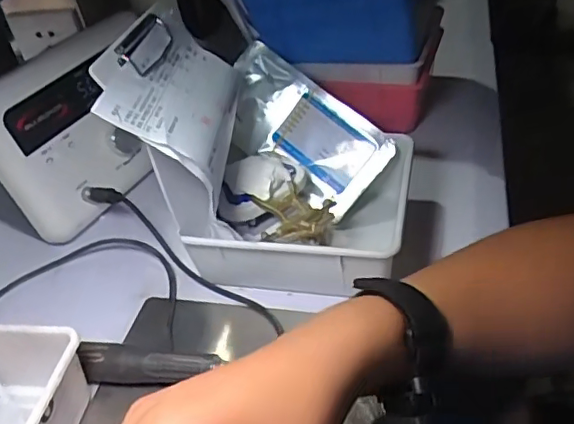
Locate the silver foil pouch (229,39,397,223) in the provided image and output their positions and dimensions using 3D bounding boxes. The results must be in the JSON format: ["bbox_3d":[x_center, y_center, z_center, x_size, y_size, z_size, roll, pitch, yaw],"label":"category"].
[{"bbox_3d":[0.012,-0.077,0.539,0.166,0.091,0.034,38,14,12],"label":"silver foil pouch"}]

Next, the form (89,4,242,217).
[{"bbox_3d":[-0.083,-0.093,0.422,0.110,0.023,0.144,27,41,-26],"label":"form"}]

